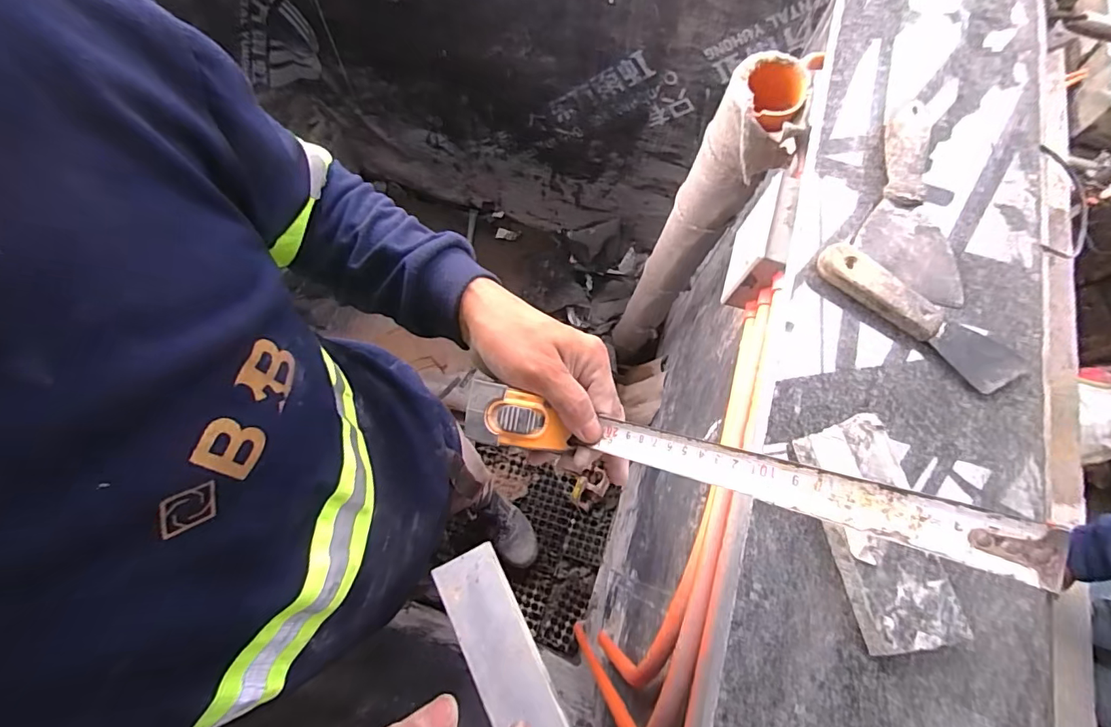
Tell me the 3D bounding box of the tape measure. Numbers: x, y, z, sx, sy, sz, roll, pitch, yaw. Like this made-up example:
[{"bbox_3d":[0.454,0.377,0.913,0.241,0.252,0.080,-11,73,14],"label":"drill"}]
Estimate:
[{"bbox_3d":[0.067,0.055,0.260,0.275,0.057,0.036,9,67,34],"label":"tape measure"}]

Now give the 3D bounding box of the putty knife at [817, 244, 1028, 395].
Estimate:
[{"bbox_3d":[0.288,-0.037,0.389,0.172,0.018,0.043,33,73,10],"label":"putty knife"}]

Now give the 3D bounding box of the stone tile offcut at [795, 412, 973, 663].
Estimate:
[{"bbox_3d":[0.218,0.113,0.335,0.060,0.017,0.145,-11,71,-5],"label":"stone tile offcut"}]

